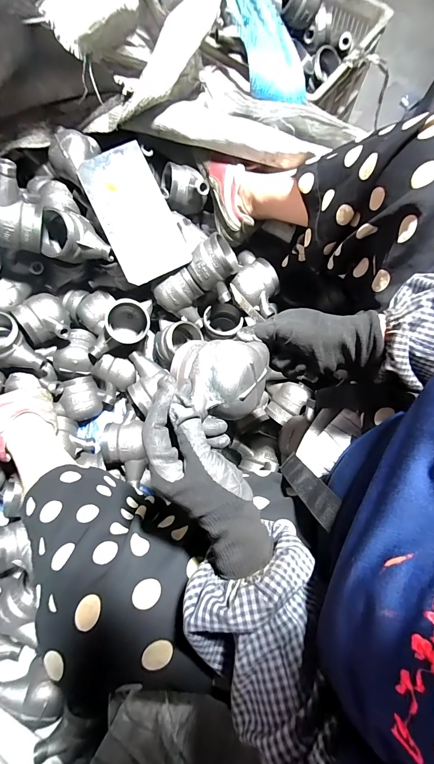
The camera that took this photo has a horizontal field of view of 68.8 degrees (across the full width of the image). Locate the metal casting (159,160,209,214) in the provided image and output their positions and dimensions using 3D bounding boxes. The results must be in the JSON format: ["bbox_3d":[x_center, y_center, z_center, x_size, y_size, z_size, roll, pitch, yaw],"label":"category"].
[{"bbox_3d":[-0.064,-0.379,0.625,0.102,0.072,0.069,5,78,3],"label":"metal casting"}]

